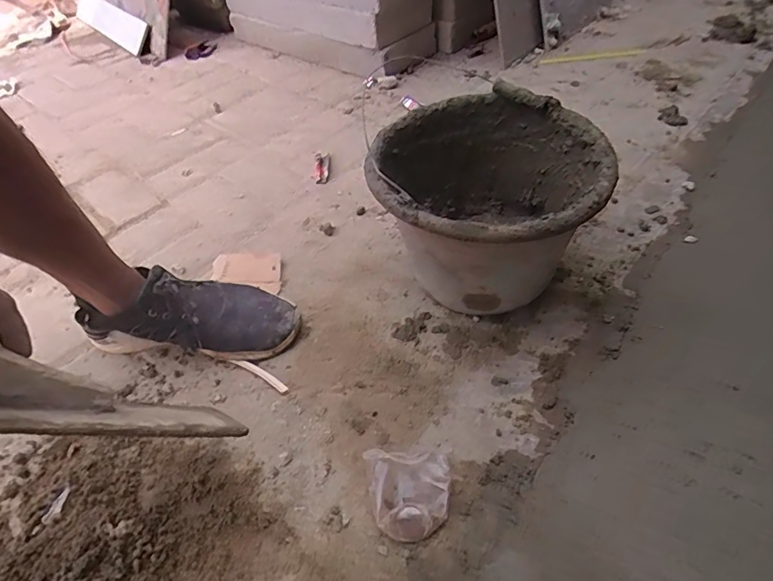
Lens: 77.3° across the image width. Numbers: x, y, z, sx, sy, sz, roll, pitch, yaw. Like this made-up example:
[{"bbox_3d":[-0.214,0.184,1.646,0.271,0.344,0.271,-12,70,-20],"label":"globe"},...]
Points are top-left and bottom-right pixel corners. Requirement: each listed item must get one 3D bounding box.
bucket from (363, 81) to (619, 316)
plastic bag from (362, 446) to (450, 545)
[{"bbox_3d":[0.124,-0.095,0.634,0.267,0.206,0.258,-3,47,3],"label":"bucket"},{"bbox_3d":[0.019,0.207,0.493,0.085,0.017,0.086,1,48,8],"label":"plastic bag"}]

